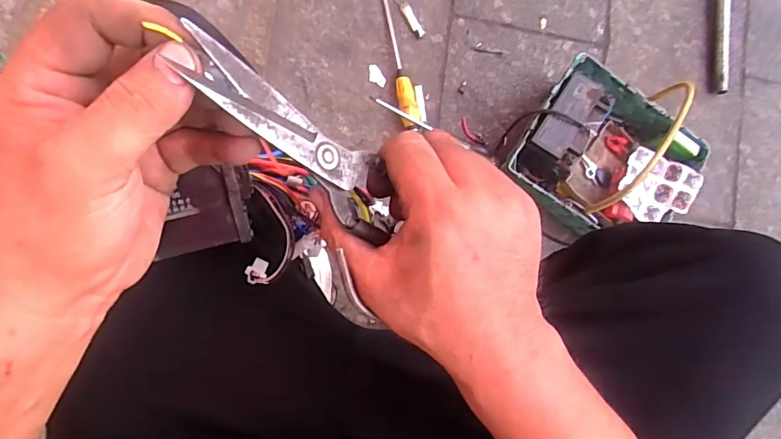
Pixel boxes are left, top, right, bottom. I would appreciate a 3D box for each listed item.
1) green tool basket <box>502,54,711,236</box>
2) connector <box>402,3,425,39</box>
[{"bbox_3d":[0.362,-0.105,0.750,0.275,0.238,0.242,31,82,-6],"label":"green tool basket"},{"bbox_3d":[0.040,-0.348,0.836,0.019,0.006,0.064,-30,91,-10],"label":"connector"}]

